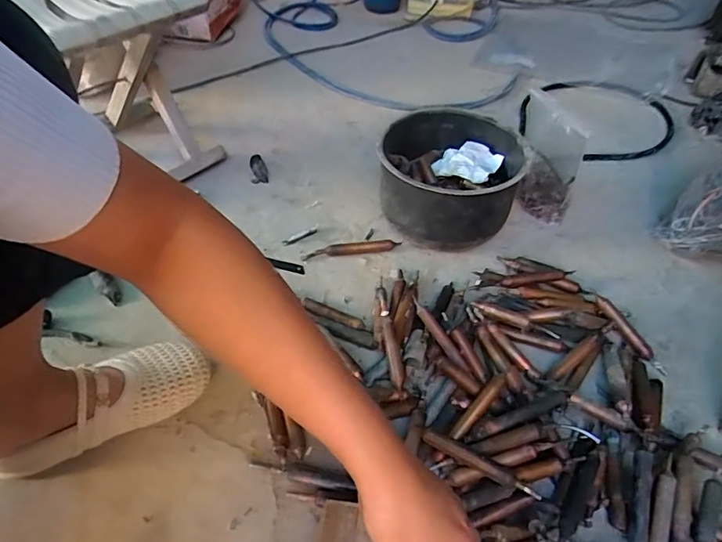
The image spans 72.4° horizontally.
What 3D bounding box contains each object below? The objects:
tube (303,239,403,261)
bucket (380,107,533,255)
[{"bbox_3d":[-0.015,-0.037,0.797,0.155,0.021,0.021,-6,51,-6],"label":"tube"},{"bbox_3d":[0.143,-0.150,0.817,0.211,0.140,0.227,2,49,-2],"label":"bucket"}]

